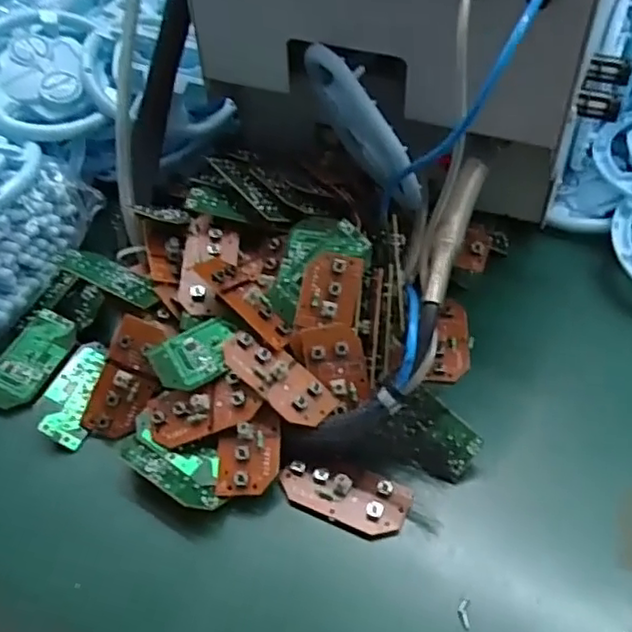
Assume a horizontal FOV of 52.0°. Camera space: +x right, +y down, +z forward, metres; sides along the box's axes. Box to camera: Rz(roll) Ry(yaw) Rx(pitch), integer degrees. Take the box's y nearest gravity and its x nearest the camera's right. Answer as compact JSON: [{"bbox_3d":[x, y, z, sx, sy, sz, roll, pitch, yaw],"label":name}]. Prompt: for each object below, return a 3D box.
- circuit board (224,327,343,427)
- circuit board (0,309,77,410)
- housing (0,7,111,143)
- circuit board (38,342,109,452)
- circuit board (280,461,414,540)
[{"bbox_3d":[-0.019,0.030,0.316,0.060,0.006,0.027,37,58,9],"label":"circuit board"},{"bbox_3d":[-0.159,0.023,0.362,0.034,0.007,0.060,11,49,13],"label":"circuit board"},{"bbox_3d":[-0.188,-0.161,0.434,0.081,0.032,0.111,-11,68,-14],"label":"housing"},{"bbox_3d":[-0.129,0.041,0.343,0.026,0.009,0.056,17,57,-12],"label":"circuit board"},{"bbox_3d":[0.013,0.083,0.302,0.059,0.009,0.029,14,50,16],"label":"circuit board"}]

